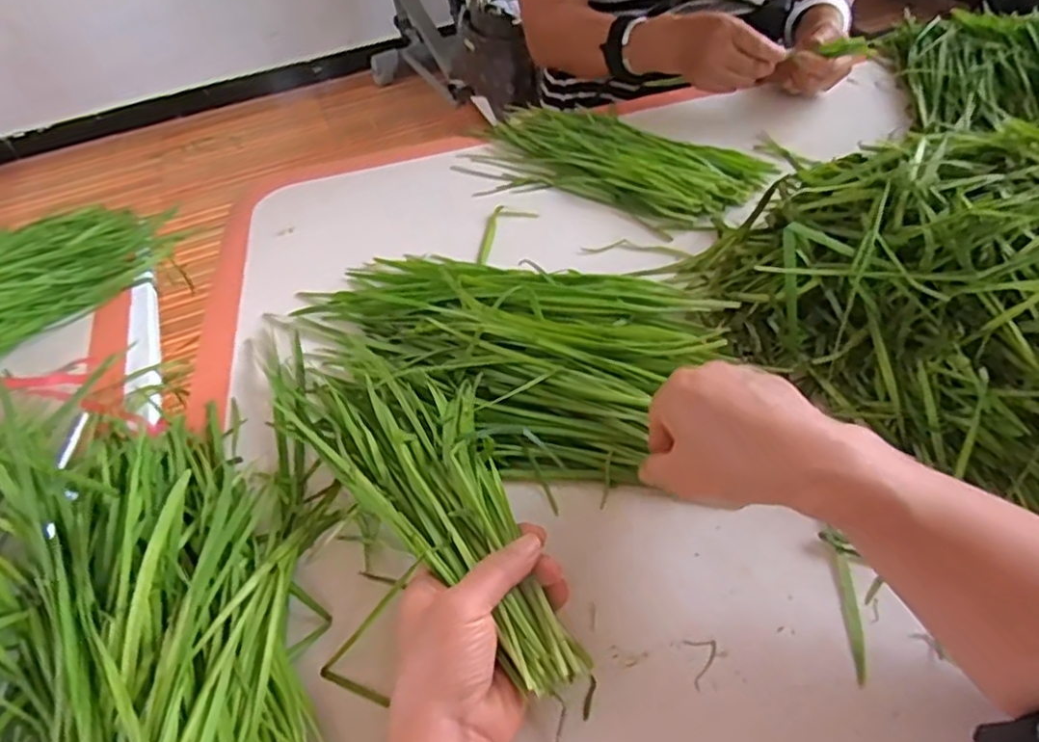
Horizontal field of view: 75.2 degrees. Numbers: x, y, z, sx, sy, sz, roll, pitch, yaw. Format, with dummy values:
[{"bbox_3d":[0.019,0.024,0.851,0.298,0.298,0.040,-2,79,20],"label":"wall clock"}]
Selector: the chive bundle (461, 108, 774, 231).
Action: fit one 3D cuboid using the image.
[{"bbox_3d":[0.091,-0.229,0.723,0.321,0.033,0.157,22,54,26],"label":"chive bundle"}]

